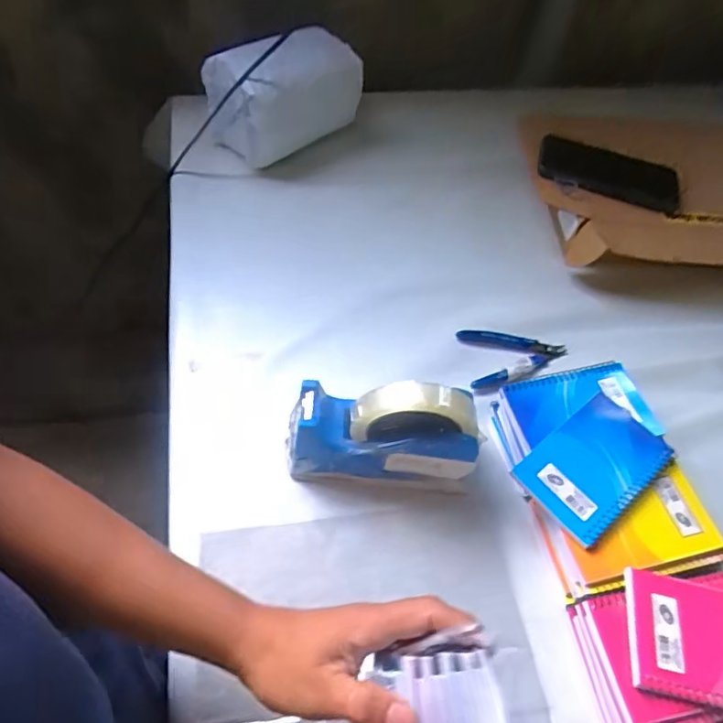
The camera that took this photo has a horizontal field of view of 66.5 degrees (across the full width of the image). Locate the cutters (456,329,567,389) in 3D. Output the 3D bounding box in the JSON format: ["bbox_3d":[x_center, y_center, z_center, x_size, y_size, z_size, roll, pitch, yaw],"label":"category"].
[{"bbox_3d":[0.162,-0.009,0.588,0.116,0.011,0.068,-10,58,-11],"label":"cutters"}]

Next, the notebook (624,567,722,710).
[{"bbox_3d":[0.259,0.206,0.398,0.133,0.009,0.079,13,55,4],"label":"notebook"}]

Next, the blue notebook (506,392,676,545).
[{"bbox_3d":[0.202,0.086,0.474,0.133,0.011,0.080,-33,63,-24],"label":"blue notebook"}]

